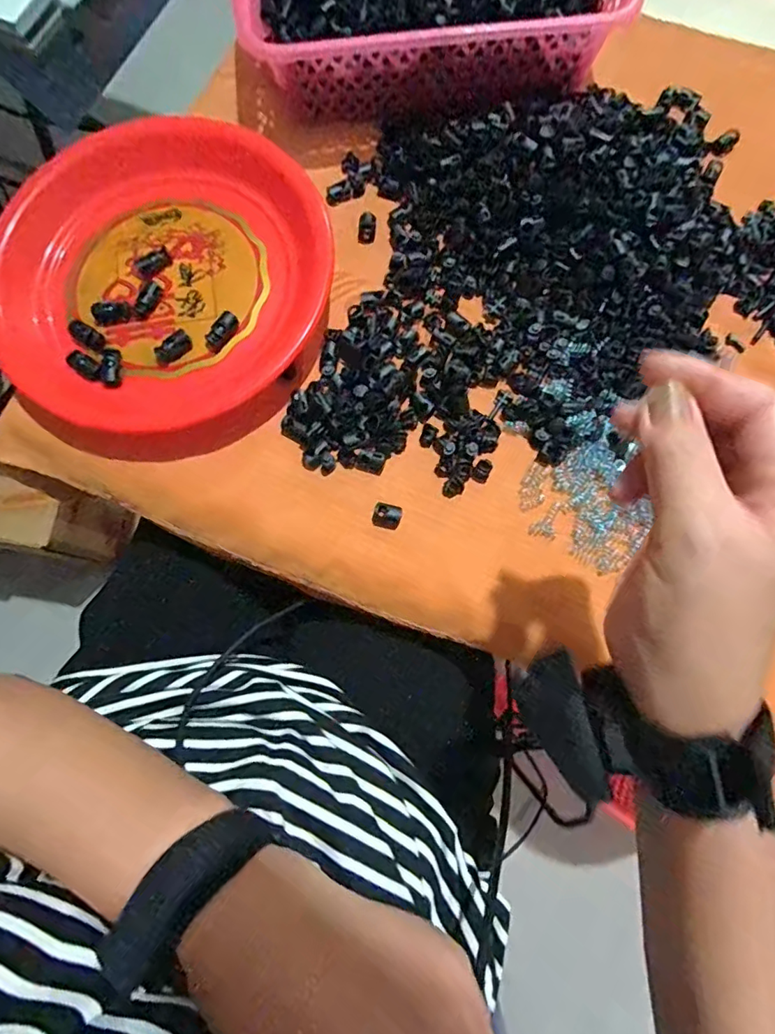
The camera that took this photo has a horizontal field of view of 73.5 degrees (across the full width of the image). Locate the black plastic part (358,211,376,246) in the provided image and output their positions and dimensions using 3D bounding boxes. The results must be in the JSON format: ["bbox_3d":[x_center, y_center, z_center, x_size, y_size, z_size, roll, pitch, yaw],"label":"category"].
[{"bbox_3d":[-0.017,-0.240,0.432,0.014,0.005,0.028,3,78,0],"label":"black plastic part"}]

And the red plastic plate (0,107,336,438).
[{"bbox_3d":[-0.170,-0.193,0.401,0.247,0.036,0.267,0,78,0],"label":"red plastic plate"}]

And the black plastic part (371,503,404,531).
[{"bbox_3d":[0.000,0.000,0.372,0.020,0.010,0.016,12,78,2],"label":"black plastic part"}]

